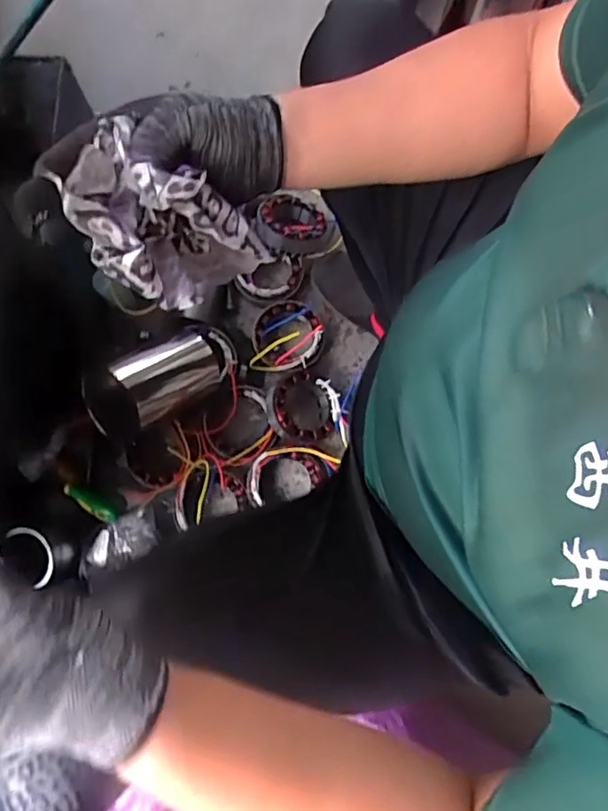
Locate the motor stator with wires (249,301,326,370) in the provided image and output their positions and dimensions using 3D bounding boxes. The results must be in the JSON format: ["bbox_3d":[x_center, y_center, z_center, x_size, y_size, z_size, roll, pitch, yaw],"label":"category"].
[{"bbox_3d":[-0.025,-0.121,0.898,0.121,0.162,0.122,-5,79,-1],"label":"motor stator with wires"}]

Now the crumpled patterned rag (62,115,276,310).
[{"bbox_3d":[-0.089,-0.117,0.412,0.110,0.139,0.092,20,80,3],"label":"crumpled patterned rag"}]

